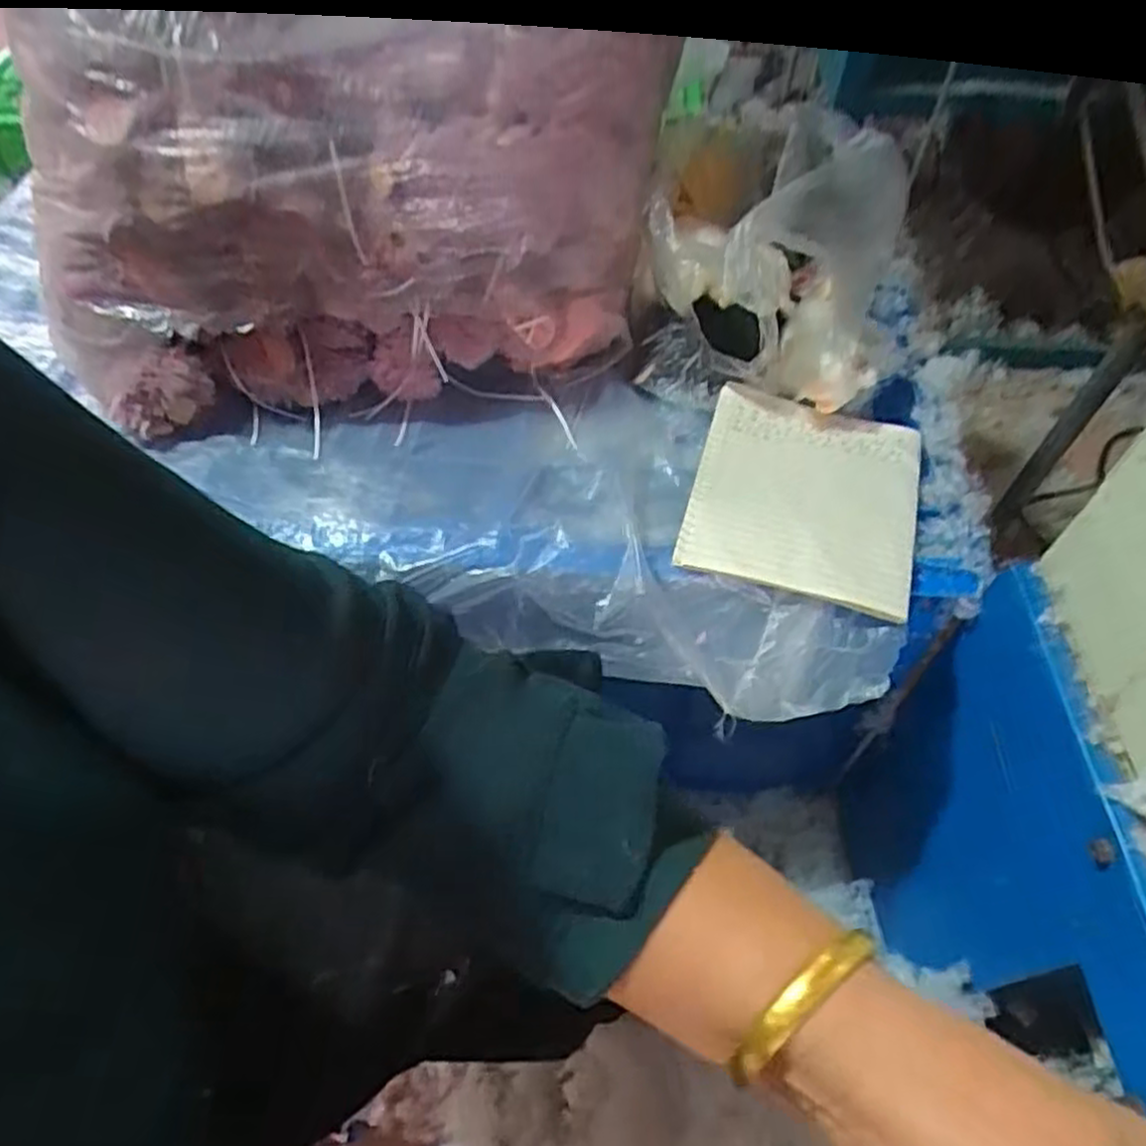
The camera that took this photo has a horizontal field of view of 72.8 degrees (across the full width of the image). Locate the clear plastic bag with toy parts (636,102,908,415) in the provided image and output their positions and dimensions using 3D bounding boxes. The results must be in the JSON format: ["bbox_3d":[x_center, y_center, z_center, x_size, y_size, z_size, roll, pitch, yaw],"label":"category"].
[{"bbox_3d":[0.189,-0.305,0.718,0.208,0.149,0.298,14,56,10],"label":"clear plastic bag with toy parts"}]

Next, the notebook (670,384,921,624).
[{"bbox_3d":[0.183,-0.061,0.611,0.165,0.018,0.182,13,56,12],"label":"notebook"}]

